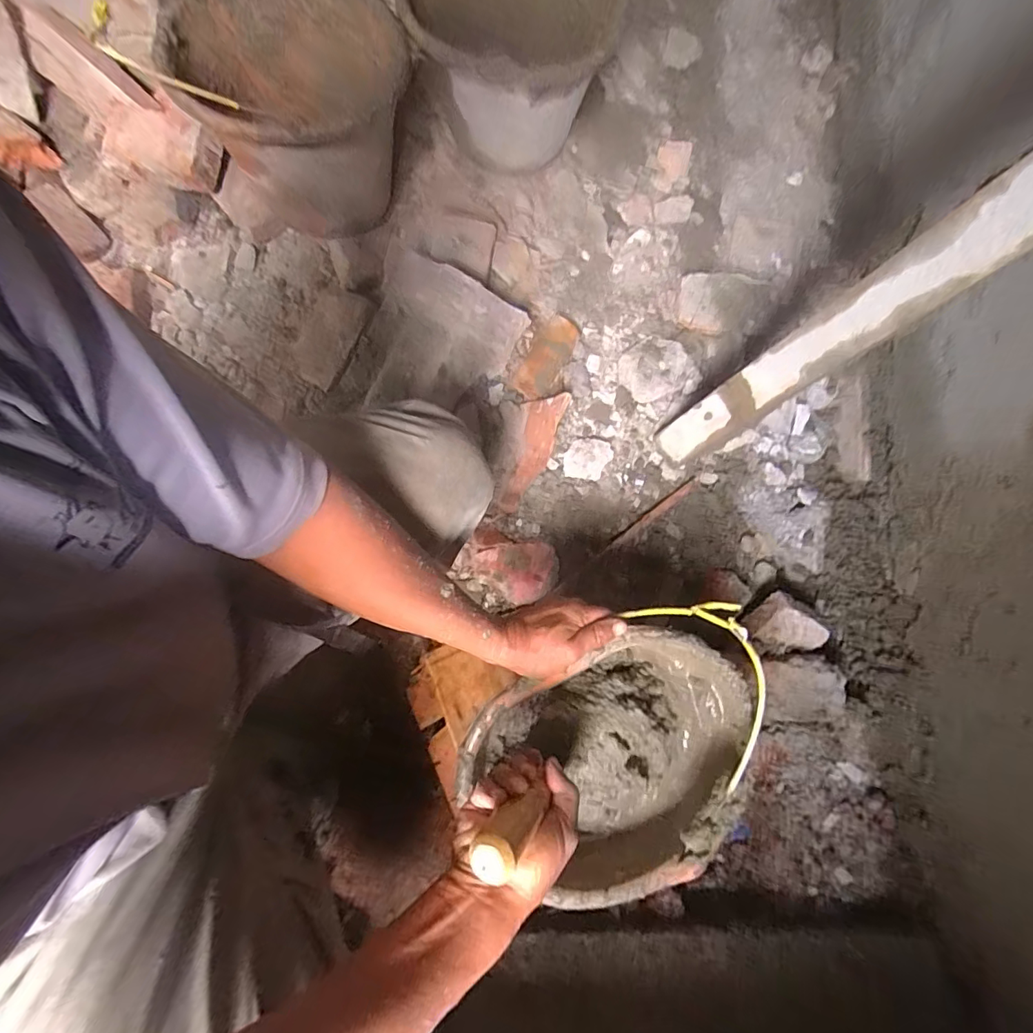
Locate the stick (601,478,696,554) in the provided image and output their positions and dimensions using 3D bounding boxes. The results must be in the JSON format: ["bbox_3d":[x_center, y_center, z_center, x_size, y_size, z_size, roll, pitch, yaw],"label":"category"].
[{"bbox_3d":[0.202,0.001,0.742,0.177,0.009,0.017,-36,81,-8],"label":"stick"}]

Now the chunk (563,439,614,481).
[{"bbox_3d":[0.108,-0.086,0.735,0.071,0.022,0.059,7,78,0],"label":"chunk"}]

